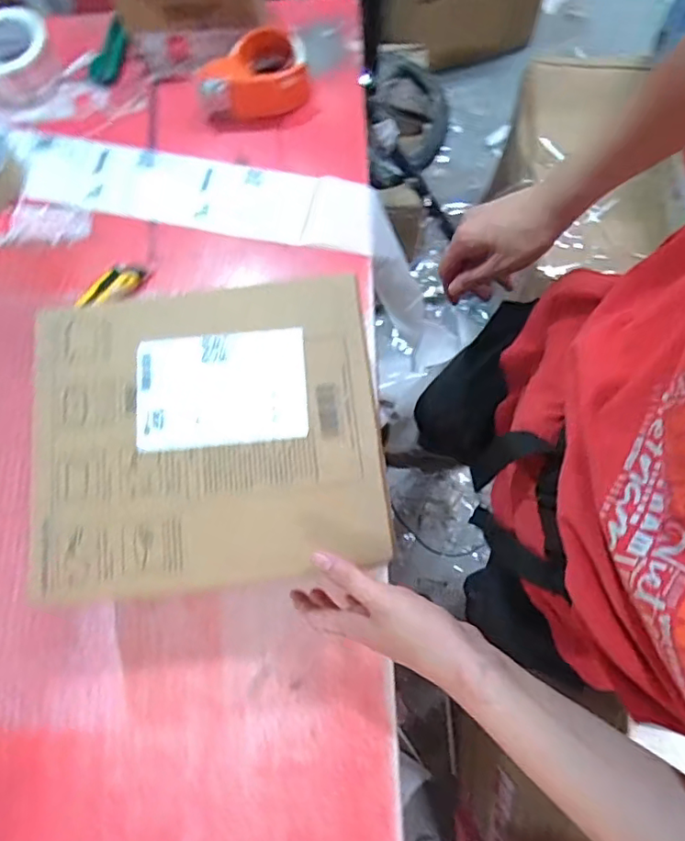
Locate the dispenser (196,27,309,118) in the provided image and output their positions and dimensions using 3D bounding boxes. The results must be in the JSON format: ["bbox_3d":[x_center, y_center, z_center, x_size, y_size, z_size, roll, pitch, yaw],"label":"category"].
[{"bbox_3d":[-0.116,-0.456,0.755,0.141,0.075,0.089,-2,75,1],"label":"dispenser"}]

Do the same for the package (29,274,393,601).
[{"bbox_3d":[-0.119,0.008,0.497,0.298,0.012,0.251,-6,75,0],"label":"package"}]

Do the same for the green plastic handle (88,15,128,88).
[{"bbox_3d":[-0.319,-0.506,0.783,0.091,0.026,0.026,-44,73,35],"label":"green plastic handle"}]

